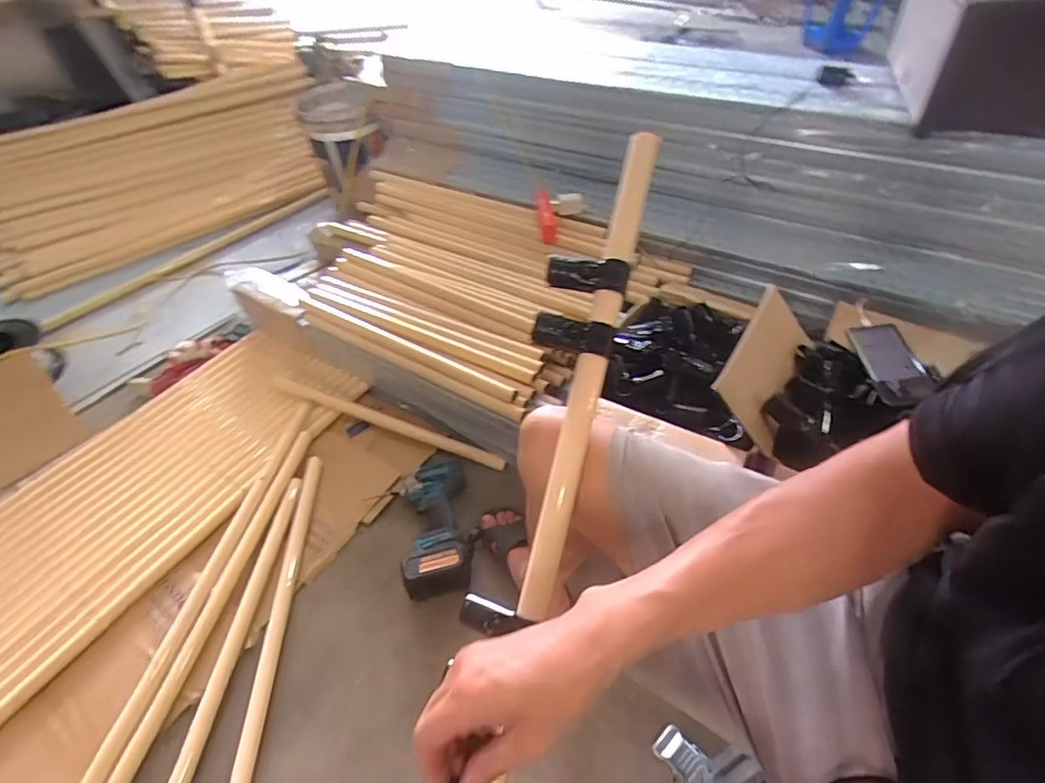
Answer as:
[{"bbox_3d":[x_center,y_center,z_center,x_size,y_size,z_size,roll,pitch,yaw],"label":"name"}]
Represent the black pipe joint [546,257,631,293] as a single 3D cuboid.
[{"bbox_3d":[0.066,-0.116,0.538,0.079,0.031,0.027,3,46,5],"label":"black pipe joint"}]

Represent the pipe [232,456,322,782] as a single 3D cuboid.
[{"bbox_3d":[-0.410,0.431,0.869,0.032,0.027,0.755,-4,48,-2],"label":"pipe"}]

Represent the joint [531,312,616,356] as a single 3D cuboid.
[{"bbox_3d":[0.049,-0.056,0.520,0.077,0.025,0.030,2,45,4],"label":"joint"}]

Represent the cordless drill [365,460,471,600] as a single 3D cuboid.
[{"bbox_3d":[-0.180,0.242,0.999,0.171,0.076,0.265,-12,46,-9],"label":"cordless drill"}]

